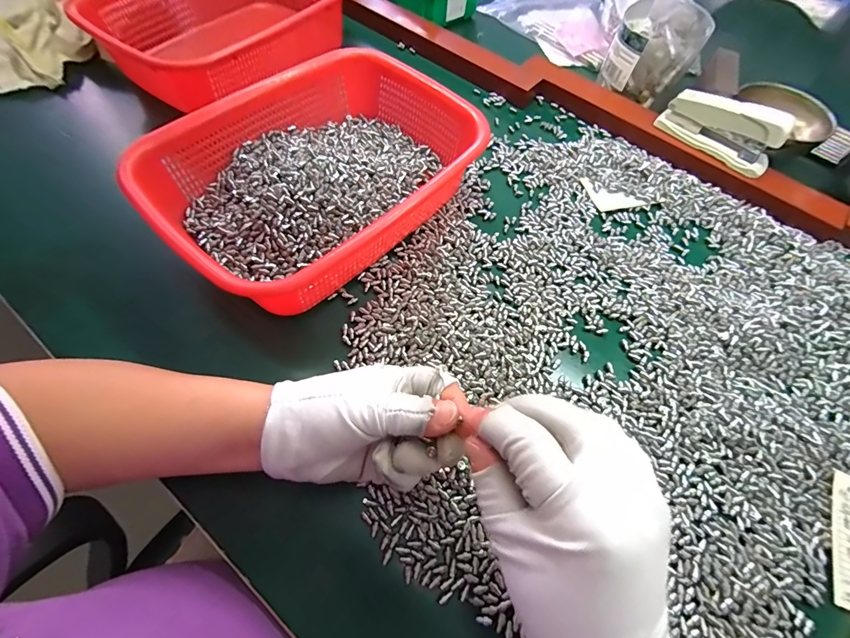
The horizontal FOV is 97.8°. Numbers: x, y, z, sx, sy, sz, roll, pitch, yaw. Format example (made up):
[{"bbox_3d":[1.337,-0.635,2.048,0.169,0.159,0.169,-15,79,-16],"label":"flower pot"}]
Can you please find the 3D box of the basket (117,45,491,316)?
[{"bbox_3d":[-0.092,-0.135,0.350,0.204,0.076,0.275,38,68,16],"label":"basket"}]

